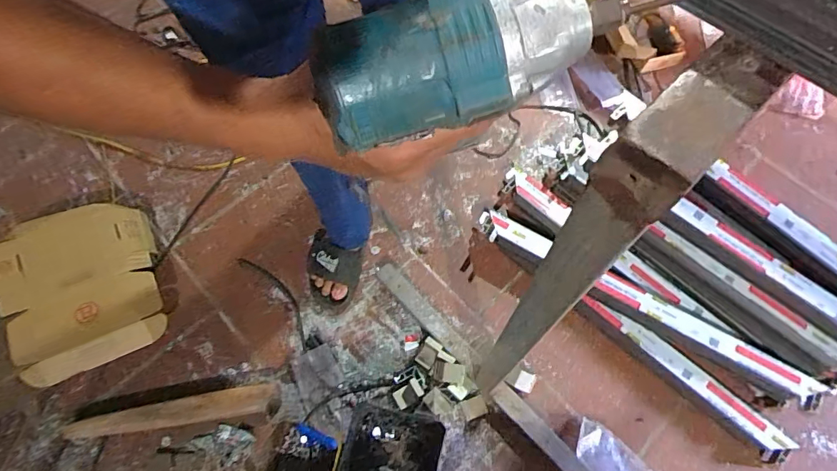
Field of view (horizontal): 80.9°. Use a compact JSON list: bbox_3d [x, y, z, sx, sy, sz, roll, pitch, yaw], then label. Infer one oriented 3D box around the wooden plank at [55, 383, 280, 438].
[{"bbox_3d":[-0.495,0.348,0.970,0.417,0.028,0.053,-7,65,-3],"label":"wooden plank"}]

